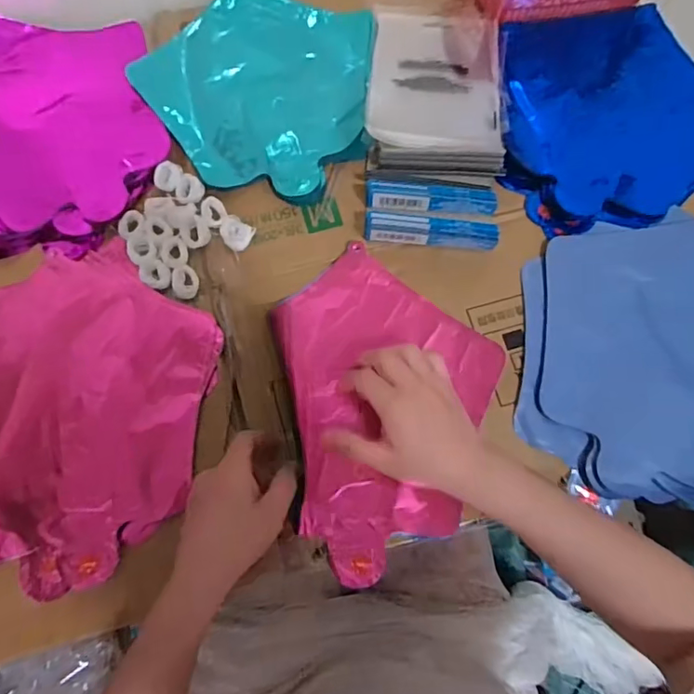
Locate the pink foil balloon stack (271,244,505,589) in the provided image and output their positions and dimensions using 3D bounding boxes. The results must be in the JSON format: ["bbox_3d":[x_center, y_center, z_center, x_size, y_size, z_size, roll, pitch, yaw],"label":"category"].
[{"bbox_3d":[0.041,0.046,0.450,0.176,0.019,0.260,-8,73,-4],"label":"pink foil balloon stack"}]

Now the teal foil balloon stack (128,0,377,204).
[{"bbox_3d":[-0.084,-0.254,0.521,0.213,0.019,0.223,10,73,1],"label":"teal foil balloon stack"}]

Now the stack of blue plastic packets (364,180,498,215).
[{"bbox_3d":[0.073,-0.130,0.475,0.110,0.026,0.023,2,73,-1],"label":"stack of blue plastic packets"}]

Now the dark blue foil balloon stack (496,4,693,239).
[{"bbox_3d":[0.253,-0.234,0.522,0.231,0.028,0.243,-10,74,-5],"label":"dark blue foil balloon stack"}]

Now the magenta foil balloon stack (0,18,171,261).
[{"bbox_3d":[-0.291,-0.203,0.509,0.236,0.027,0.243,12,73,2],"label":"magenta foil balloon stack"}]

